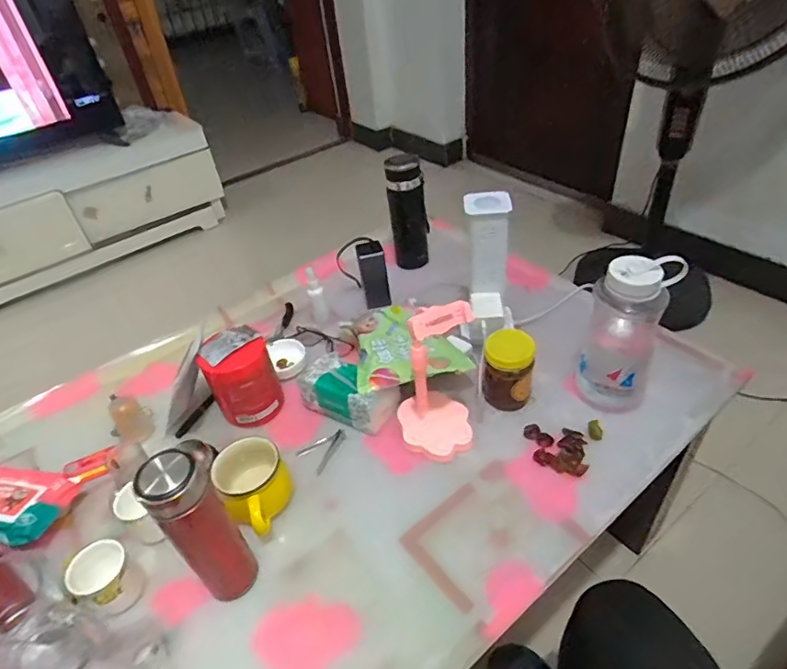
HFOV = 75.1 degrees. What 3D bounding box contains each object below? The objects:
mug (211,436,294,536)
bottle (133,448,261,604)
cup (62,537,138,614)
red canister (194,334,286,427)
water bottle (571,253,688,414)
[{"bbox_3d":[-0.181,0.211,0.692,0.090,0.091,0.115,-25,44,-20],"label":"mug"},{"bbox_3d":[-0.209,0.222,0.571,0.061,0.246,0.065,-4,41,3],"label":"bottle"},{"bbox_3d":[-0.350,0.298,0.626,0.071,0.062,0.062,25,50,31],"label":"cup"},{"bbox_3d":[-0.237,0.075,0.815,0.102,0.140,0.105,-18,42,-13],"label":"red canister"},{"bbox_3d":[0.340,-0.003,0.761,0.103,0.262,0.090,16,46,25],"label":"water bottle"}]

